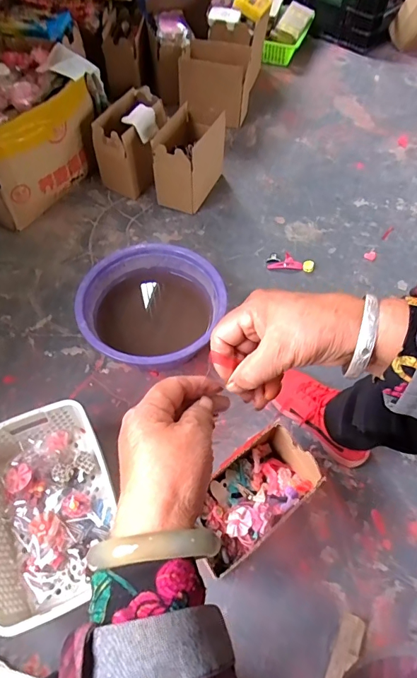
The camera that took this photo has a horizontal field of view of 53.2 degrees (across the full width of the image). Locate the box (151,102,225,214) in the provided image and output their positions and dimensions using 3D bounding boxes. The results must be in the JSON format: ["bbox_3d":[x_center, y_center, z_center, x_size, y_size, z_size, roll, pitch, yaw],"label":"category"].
[{"bbox_3d":[-0.048,-0.481,1.106,0.140,0.176,0.219,14,58,8],"label":"box"}]

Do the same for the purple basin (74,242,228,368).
[{"bbox_3d":[-0.118,-0.053,0.871,0.279,0.117,0.282,1,57,-1],"label":"purple basin"}]

